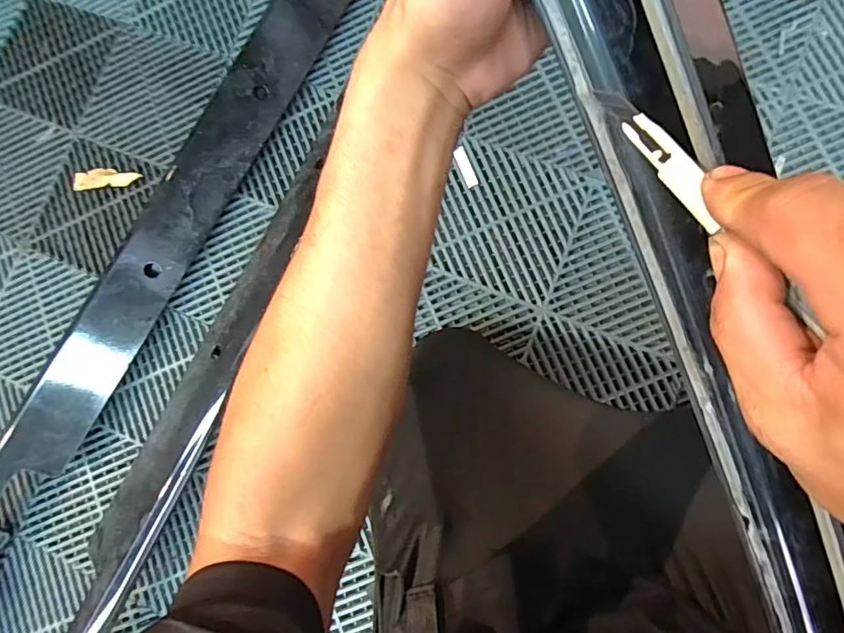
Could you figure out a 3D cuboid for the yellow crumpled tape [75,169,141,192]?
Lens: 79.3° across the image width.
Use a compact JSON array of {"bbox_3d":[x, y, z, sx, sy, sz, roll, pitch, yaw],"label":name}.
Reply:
[{"bbox_3d":[-0.499,-0.219,0.805,0.110,0.012,0.036,-2,84,7],"label":"yellow crumpled tape"}]

